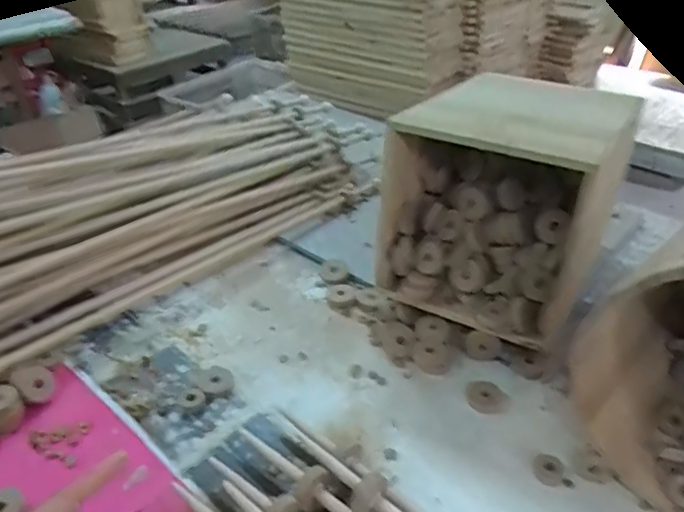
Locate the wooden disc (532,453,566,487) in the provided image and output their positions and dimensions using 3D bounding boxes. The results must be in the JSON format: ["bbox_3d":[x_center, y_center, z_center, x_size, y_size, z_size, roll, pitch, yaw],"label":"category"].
[{"bbox_3d":[0.178,0.184,0.503,0.027,0.006,0.028,-2,34,1],"label":"wooden disc"}]

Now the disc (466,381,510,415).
[{"bbox_3d":[0.143,0.139,0.576,0.038,0.004,0.042,-11,35,-13],"label":"disc"}]

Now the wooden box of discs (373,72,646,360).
[{"bbox_3d":[0.161,-0.046,0.610,0.197,0.193,0.156,20,40,30],"label":"wooden box of discs"}]

